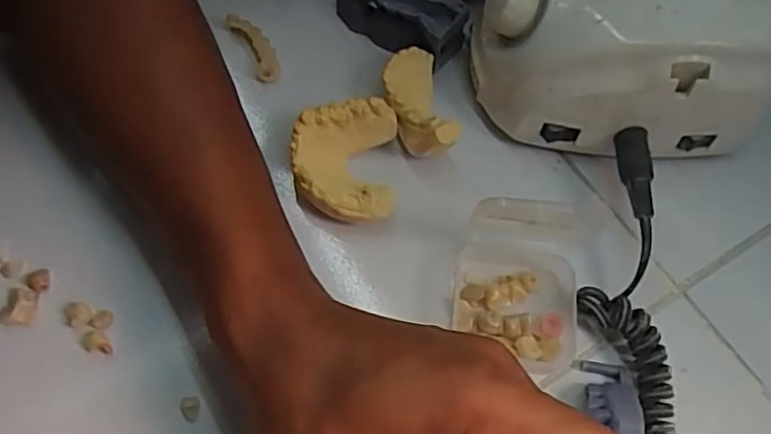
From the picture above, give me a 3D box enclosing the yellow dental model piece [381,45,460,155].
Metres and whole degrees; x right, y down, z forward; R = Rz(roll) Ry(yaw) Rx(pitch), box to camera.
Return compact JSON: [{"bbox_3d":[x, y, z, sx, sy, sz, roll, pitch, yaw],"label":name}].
[{"bbox_3d":[0.016,-0.058,0.336,0.030,0.033,0.066,-9,65,-8],"label":"yellow dental model piece"}]

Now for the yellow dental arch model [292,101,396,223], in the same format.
[{"bbox_3d":[-0.021,-0.026,0.321,0.050,0.031,0.059,3,64,-2],"label":"yellow dental arch model"}]

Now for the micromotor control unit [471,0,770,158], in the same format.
[{"bbox_3d":[0.117,-0.087,0.327,0.136,0.082,0.093,3,64,-2],"label":"micromotor control unit"}]

